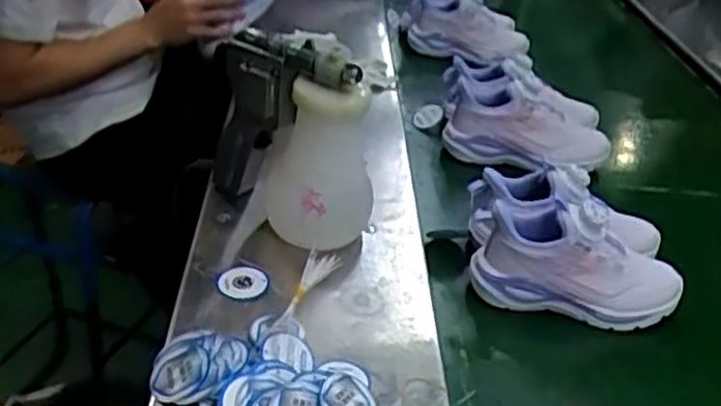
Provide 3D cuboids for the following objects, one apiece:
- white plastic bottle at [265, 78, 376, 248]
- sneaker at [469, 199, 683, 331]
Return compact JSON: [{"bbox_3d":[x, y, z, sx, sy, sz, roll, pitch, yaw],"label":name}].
[{"bbox_3d":[-0.043,-0.033,0.732,0.108,0.177,0.098,1,34,0],"label":"white plastic bottle"},{"bbox_3d":[0.216,0.058,0.748,0.206,0.111,0.073,12,33,8],"label":"sneaker"}]

